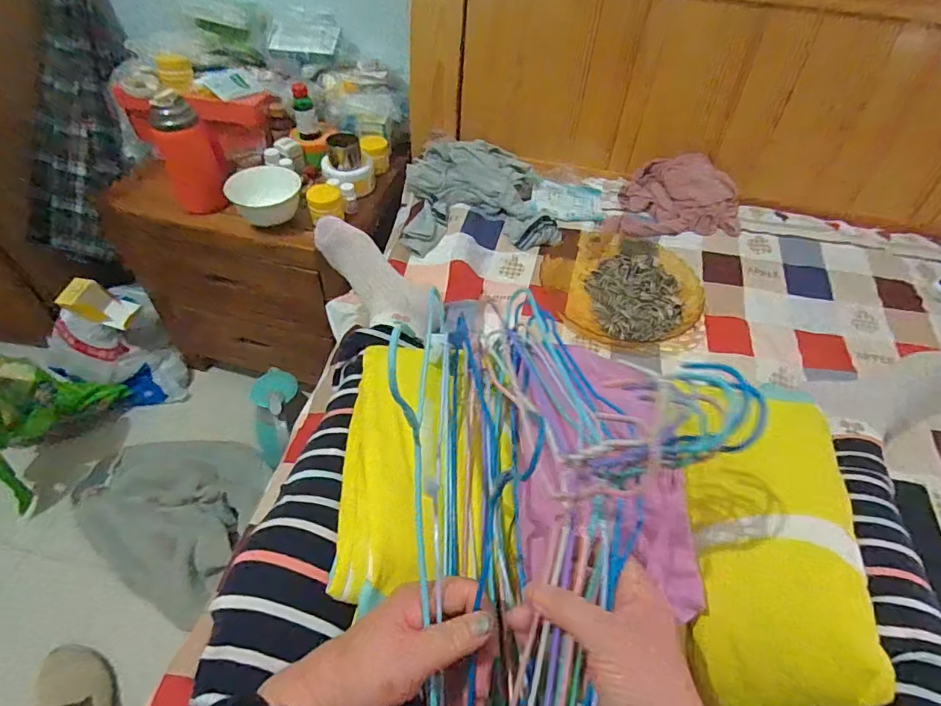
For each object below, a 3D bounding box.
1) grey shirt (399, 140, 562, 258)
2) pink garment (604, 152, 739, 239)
[{"bbox_3d":[0.012,-0.291,0.912,0.275,0.082,0.249,-3,50,-7],"label":"grey shirt"},{"bbox_3d":[0.391,-0.286,0.945,0.247,0.088,0.171,12,50,6],"label":"pink garment"}]

